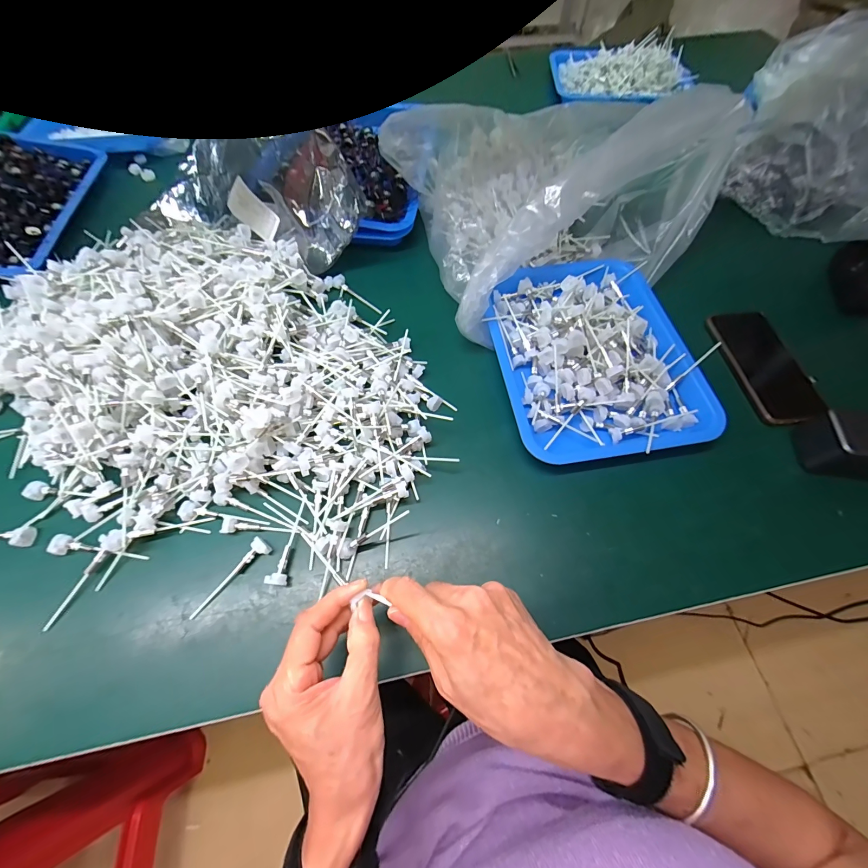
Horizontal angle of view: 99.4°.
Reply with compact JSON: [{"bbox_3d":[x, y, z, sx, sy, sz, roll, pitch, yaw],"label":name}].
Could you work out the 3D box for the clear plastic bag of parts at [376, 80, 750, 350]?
[{"bbox_3d":[0.135,-0.365,0.494,0.379,0.145,0.388,-22,65,-11],"label":"clear plastic bag of parts"}]

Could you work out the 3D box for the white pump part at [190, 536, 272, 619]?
[{"bbox_3d":[-0.192,0.133,0.344,0.017,0.013,0.086,41,69,18],"label":"white pump part"}]

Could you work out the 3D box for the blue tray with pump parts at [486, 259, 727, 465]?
[{"bbox_3d":[0.184,-0.110,0.438,0.222,0.050,0.290,-7,63,-4],"label":"blue tray with pump parts"}]

